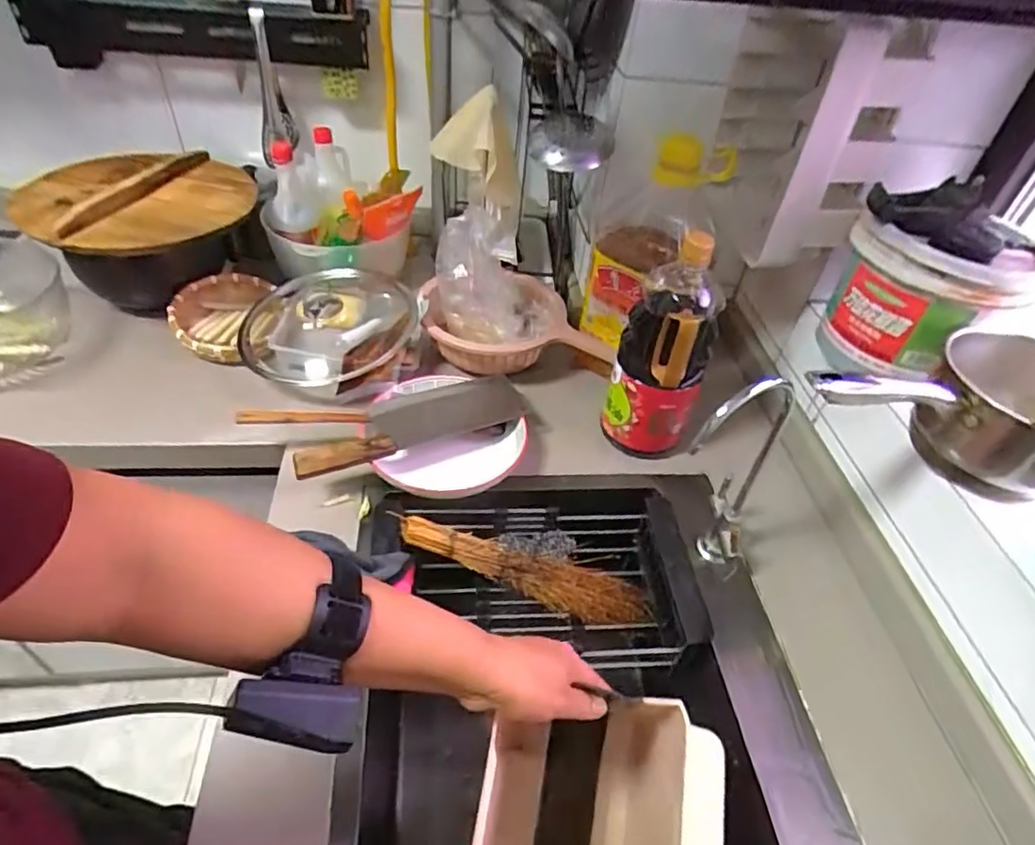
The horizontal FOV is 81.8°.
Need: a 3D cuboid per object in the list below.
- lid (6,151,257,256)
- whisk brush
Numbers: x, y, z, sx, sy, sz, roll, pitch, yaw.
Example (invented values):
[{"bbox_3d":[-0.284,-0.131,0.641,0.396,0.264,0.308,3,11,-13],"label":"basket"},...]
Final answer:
[{"bbox_3d":[-0.541,-0.320,0.850,0.267,0.055,0.293,4,44,-4],"label":"lid"},{"bbox_3d":[0.011,0.172,0.702,0.298,0.039,0.060,21,44,-8],"label":"whisk brush"}]

